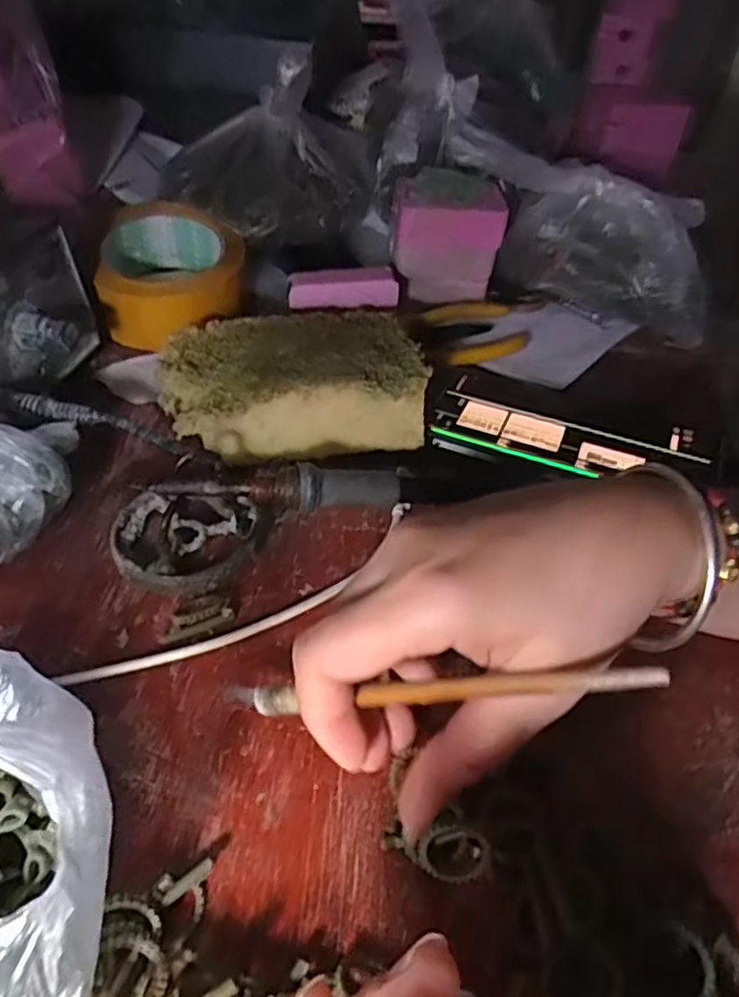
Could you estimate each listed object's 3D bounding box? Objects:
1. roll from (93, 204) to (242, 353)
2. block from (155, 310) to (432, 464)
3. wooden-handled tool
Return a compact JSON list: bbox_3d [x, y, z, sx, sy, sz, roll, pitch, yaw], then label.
[{"bbox_3d":[-0.130,-0.154,0.464,0.090,0.054,0.101,-7,46,-11],"label":"roll"},{"bbox_3d":[-0.043,-0.063,0.388,0.137,0.048,0.087,-7,46,-11],"label":"block"},{"bbox_3d":[0.014,0.063,0.222,0.155,0.007,0.009,-11,38,29],"label":"wooden-handled tool"}]

